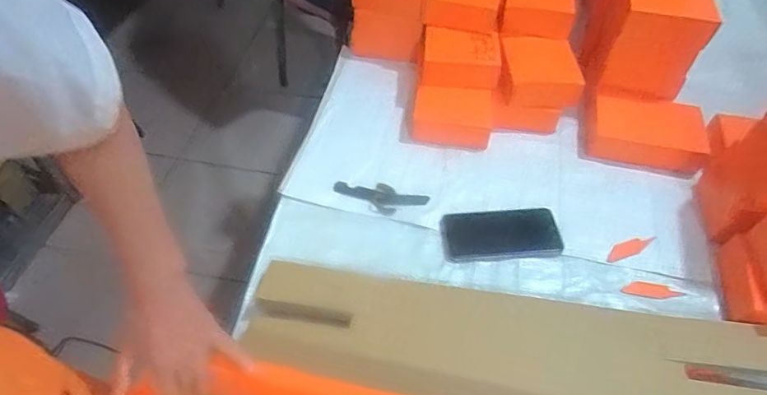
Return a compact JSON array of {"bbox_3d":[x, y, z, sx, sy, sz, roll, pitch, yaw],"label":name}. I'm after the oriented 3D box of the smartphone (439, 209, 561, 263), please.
[{"bbox_3d":[0.168,0.054,0.701,0.166,0.009,0.083,-3,51,-4],"label":"smartphone"}]

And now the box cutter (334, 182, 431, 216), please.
[{"bbox_3d":[-0.007,0.000,0.740,0.139,0.007,0.047,15,52,10],"label":"box cutter"}]

